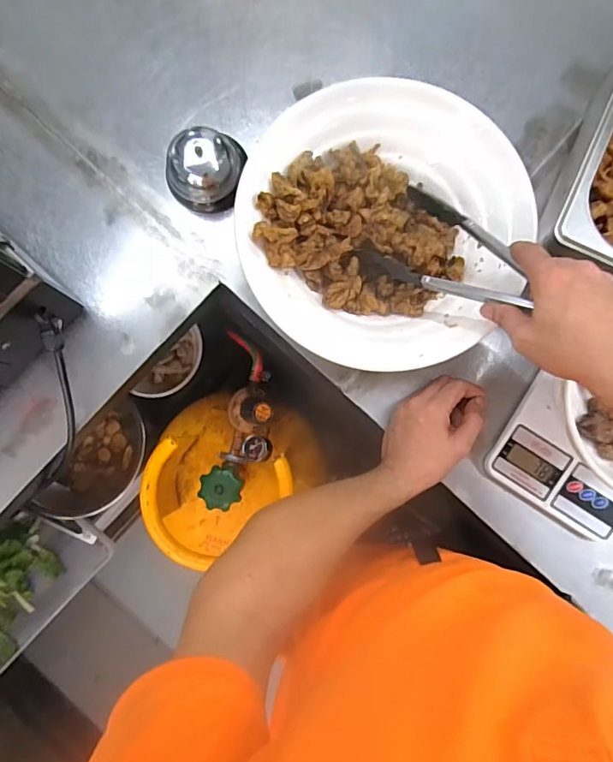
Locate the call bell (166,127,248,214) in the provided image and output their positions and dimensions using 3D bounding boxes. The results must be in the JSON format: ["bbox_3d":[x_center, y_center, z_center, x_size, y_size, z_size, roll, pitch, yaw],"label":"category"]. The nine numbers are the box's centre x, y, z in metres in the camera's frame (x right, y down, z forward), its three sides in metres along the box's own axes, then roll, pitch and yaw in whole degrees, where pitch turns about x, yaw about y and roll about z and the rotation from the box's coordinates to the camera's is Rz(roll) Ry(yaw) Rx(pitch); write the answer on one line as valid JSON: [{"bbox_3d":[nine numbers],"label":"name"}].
[{"bbox_3d":[-0.109,-0.239,0.542,0.077,0.051,0.078,0,82,0],"label":"call bell"}]

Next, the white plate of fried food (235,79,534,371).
[{"bbox_3d":[0.082,-0.152,0.507,0.282,0.058,0.277,0,84,-1],"label":"white plate of fried food"}]

